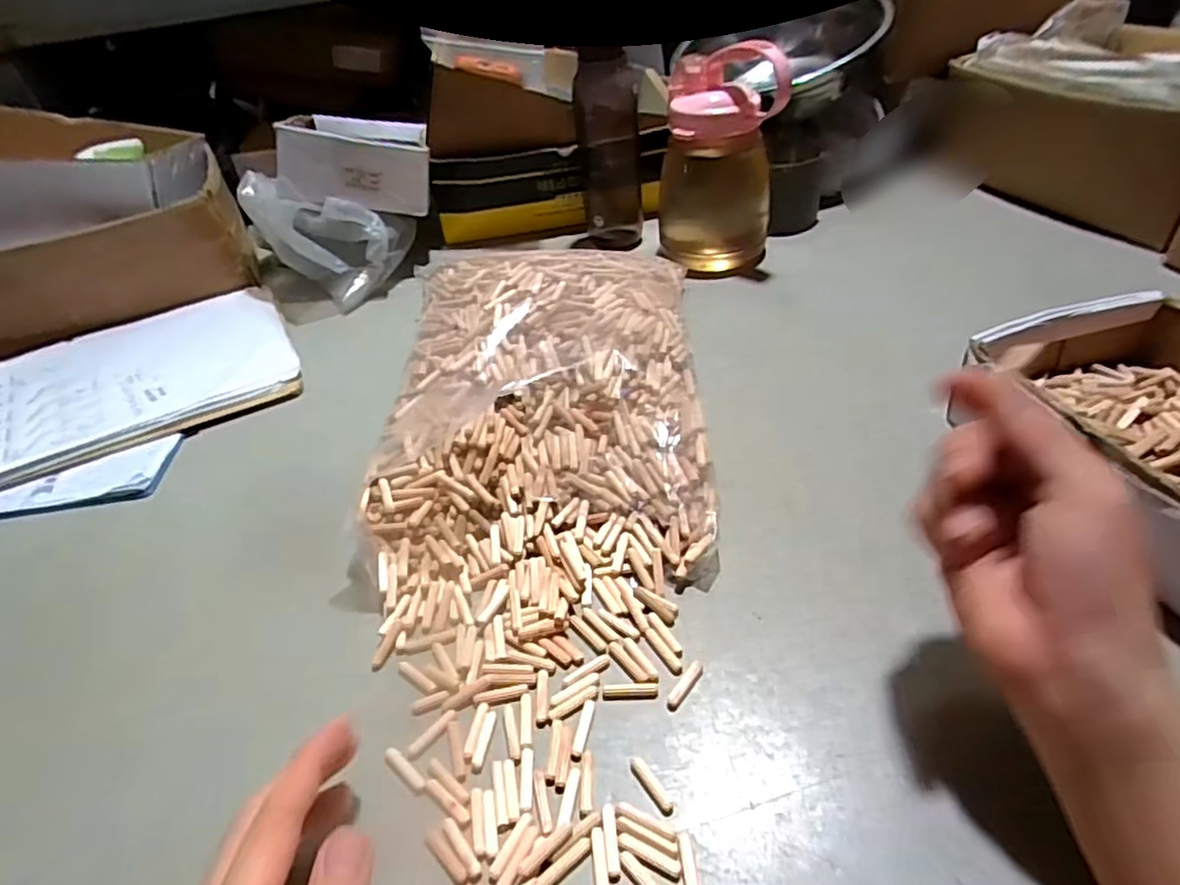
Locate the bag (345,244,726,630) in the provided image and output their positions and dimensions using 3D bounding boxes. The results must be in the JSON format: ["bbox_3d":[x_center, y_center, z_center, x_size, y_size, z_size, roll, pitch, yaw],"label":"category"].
[{"bbox_3d":[-0.038,-0.042,0.493,0.237,0.072,0.339,-3,41,5],"label":"bag"}]

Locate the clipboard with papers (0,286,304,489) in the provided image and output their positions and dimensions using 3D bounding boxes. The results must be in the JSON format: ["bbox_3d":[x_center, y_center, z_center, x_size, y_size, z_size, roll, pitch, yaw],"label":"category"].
[{"bbox_3d":[-0.455,-0.060,0.625,0.316,0.032,0.224,-24,43,-18],"label":"clipboard with papers"}]

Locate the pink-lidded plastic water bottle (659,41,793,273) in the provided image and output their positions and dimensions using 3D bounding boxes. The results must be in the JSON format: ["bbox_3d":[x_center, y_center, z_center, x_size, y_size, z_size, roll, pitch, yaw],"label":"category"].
[{"bbox_3d":[0.127,-0.288,0.681,0.104,0.198,0.104,-14,42,-7],"label":"pink-lidded plastic water bottle"}]

